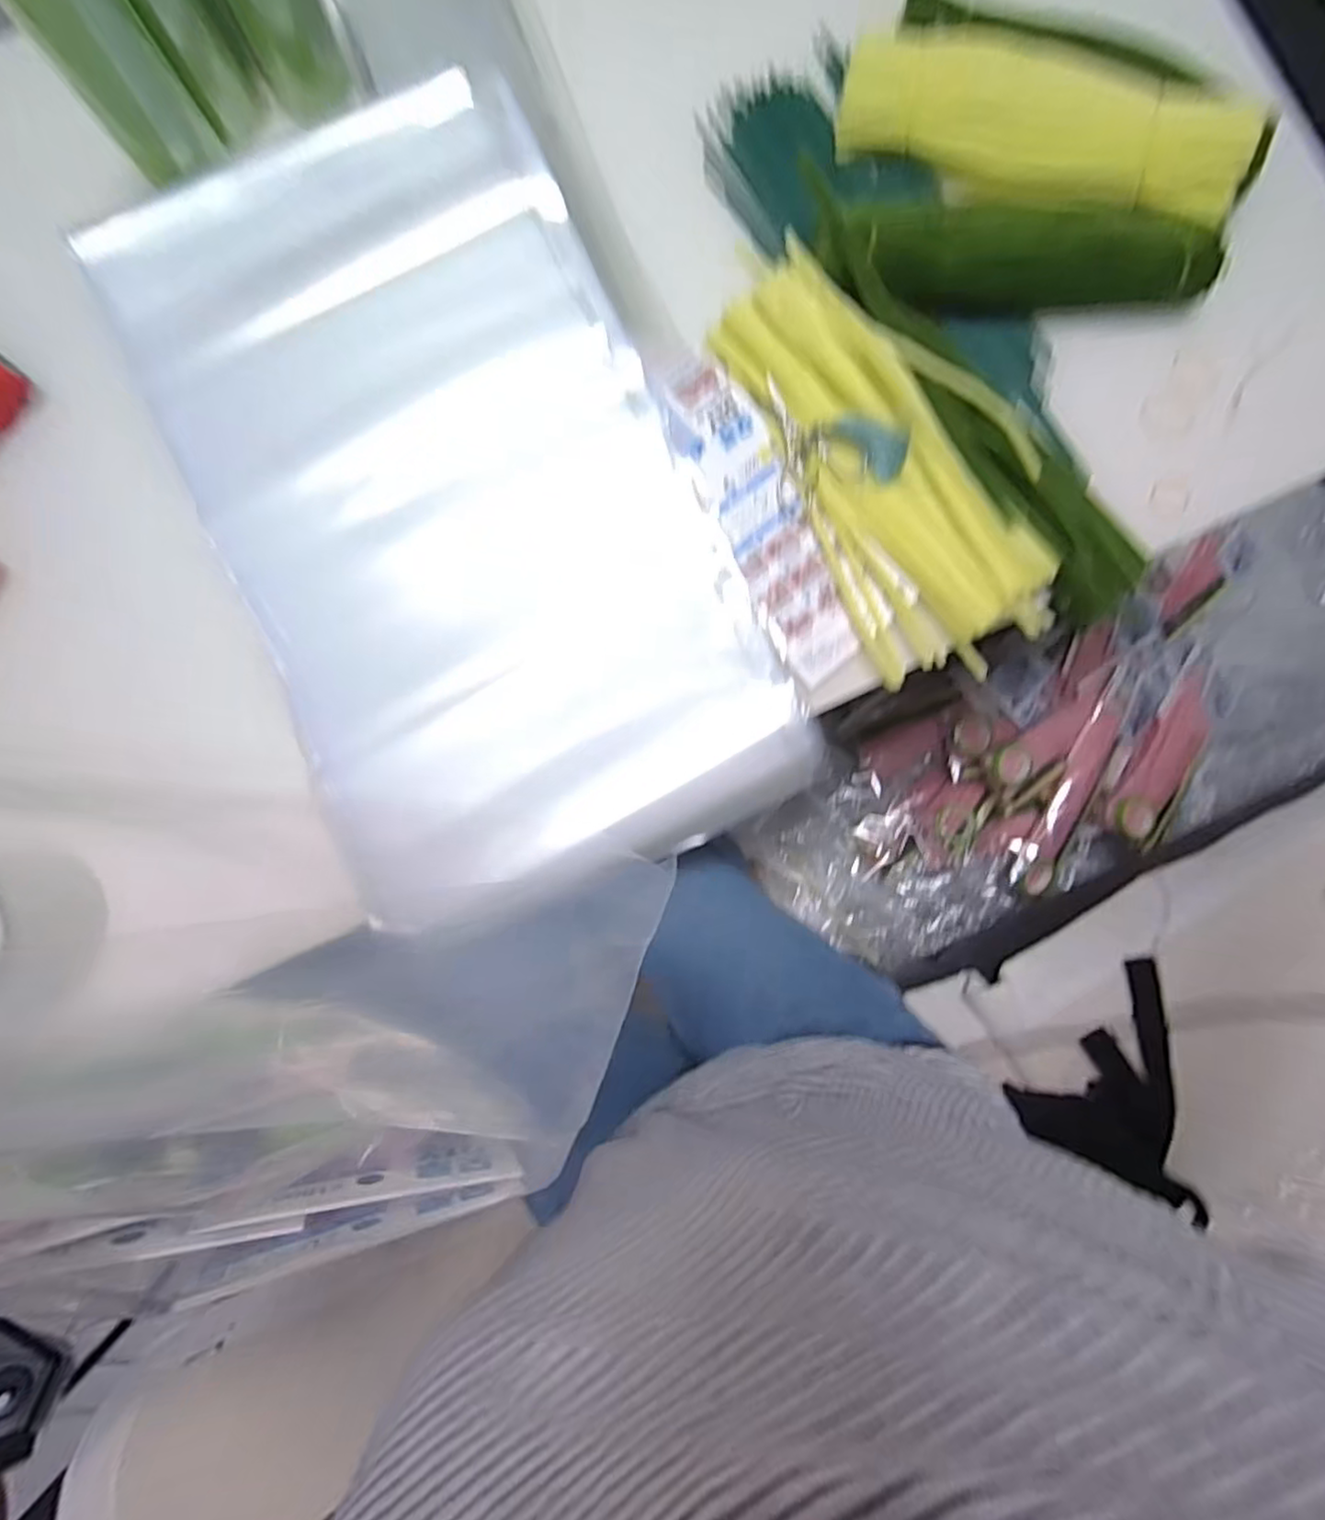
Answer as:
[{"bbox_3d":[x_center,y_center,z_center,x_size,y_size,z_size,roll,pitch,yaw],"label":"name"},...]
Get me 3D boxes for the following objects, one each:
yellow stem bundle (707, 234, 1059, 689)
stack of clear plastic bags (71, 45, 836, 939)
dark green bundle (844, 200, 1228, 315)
[{"bbox_3d":[0.156,-0.214,0.476,0.131,0.034,0.309,-29,87,-3],"label":"yellow stem bundle"},{"bbox_3d":[-0.149,-0.184,0.474,0.319,0.039,0.570,-24,86,-3],"label":"stack of clear plastic bags"},{"bbox_3d":[0.269,-0.383,0.495,0.291,0.045,0.086,-4,86,-1],"label":"dark green bundle"}]

